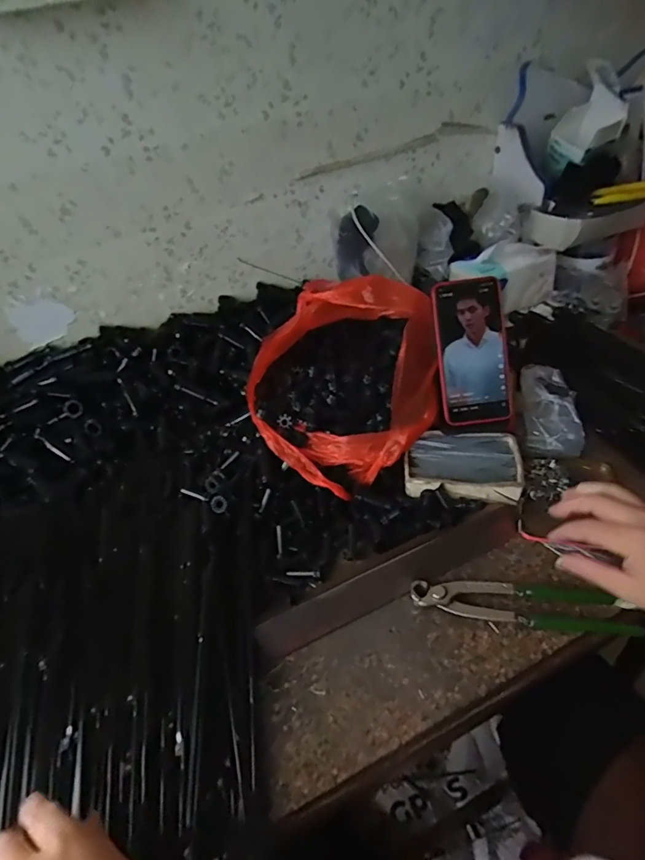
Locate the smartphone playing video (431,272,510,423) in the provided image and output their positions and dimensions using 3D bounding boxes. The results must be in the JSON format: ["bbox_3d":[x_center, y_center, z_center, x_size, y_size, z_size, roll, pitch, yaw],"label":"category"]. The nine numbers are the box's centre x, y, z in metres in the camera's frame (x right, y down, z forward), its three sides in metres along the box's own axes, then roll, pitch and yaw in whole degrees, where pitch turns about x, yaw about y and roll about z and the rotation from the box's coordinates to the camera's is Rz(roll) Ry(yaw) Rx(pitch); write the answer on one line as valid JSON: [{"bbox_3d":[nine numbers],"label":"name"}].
[{"bbox_3d":[0.172,-0.090,0.546,0.075,0.163,0.016,-7,5,3],"label":"smartphone playing video"}]

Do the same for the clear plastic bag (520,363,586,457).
[{"bbox_3d":[0.277,-0.030,0.579,0.065,0.044,0.125,2,61,1],"label":"clear plastic bag"}]

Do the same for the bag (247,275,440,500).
[{"bbox_3d":[0.021,-0.071,0.579,0.235,0.137,0.241,-25,46,-16],"label":"bag"}]

